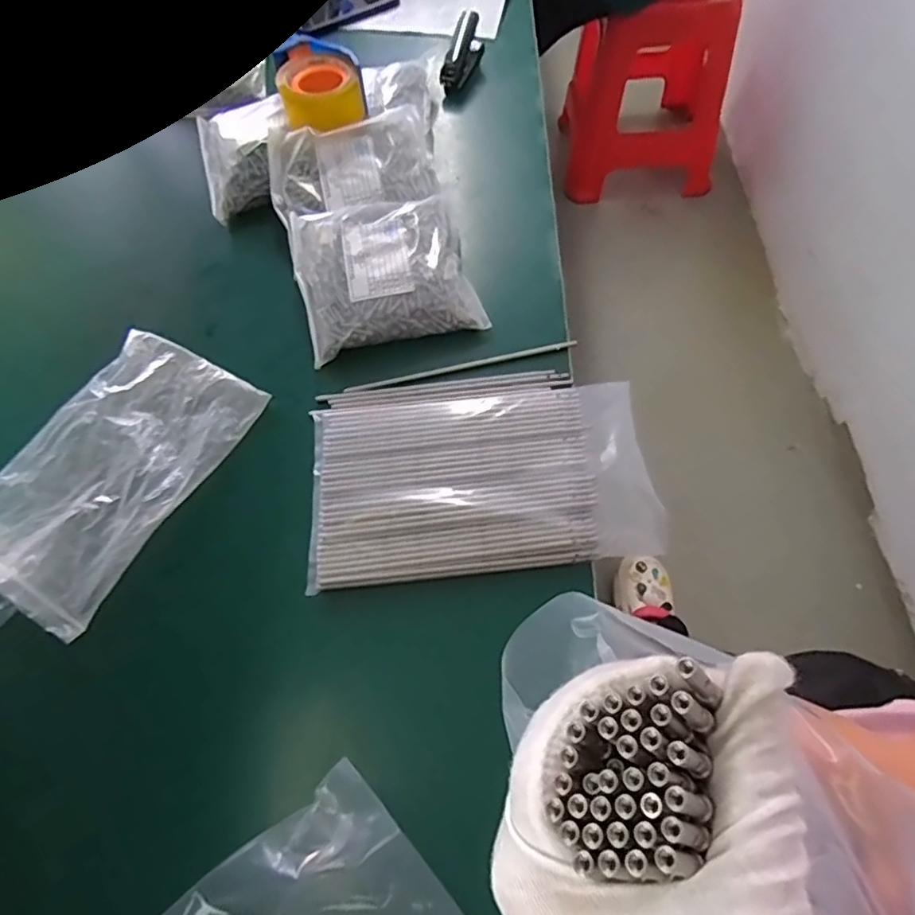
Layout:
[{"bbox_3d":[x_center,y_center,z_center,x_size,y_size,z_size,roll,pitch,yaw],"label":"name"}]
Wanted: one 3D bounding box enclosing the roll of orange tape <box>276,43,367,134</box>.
[{"bbox_3d":[-0.171,-0.455,0.748,0.095,0.059,0.107,-18,64,-5],"label":"roll of orange tape"}]

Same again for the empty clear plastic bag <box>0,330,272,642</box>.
[{"bbox_3d":[-0.361,0.006,0.619,0.191,0.025,0.292,29,69,12],"label":"empty clear plastic bag"}]

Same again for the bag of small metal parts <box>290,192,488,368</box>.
[{"bbox_3d":[-0.083,-0.210,0.675,0.186,0.051,0.176,-14,64,-3],"label":"bag of small metal parts"}]

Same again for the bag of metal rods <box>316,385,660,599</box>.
[{"bbox_3d":[0.019,0.016,0.580,0.322,0.026,0.184,-6,64,1],"label":"bag of metal rods"}]

